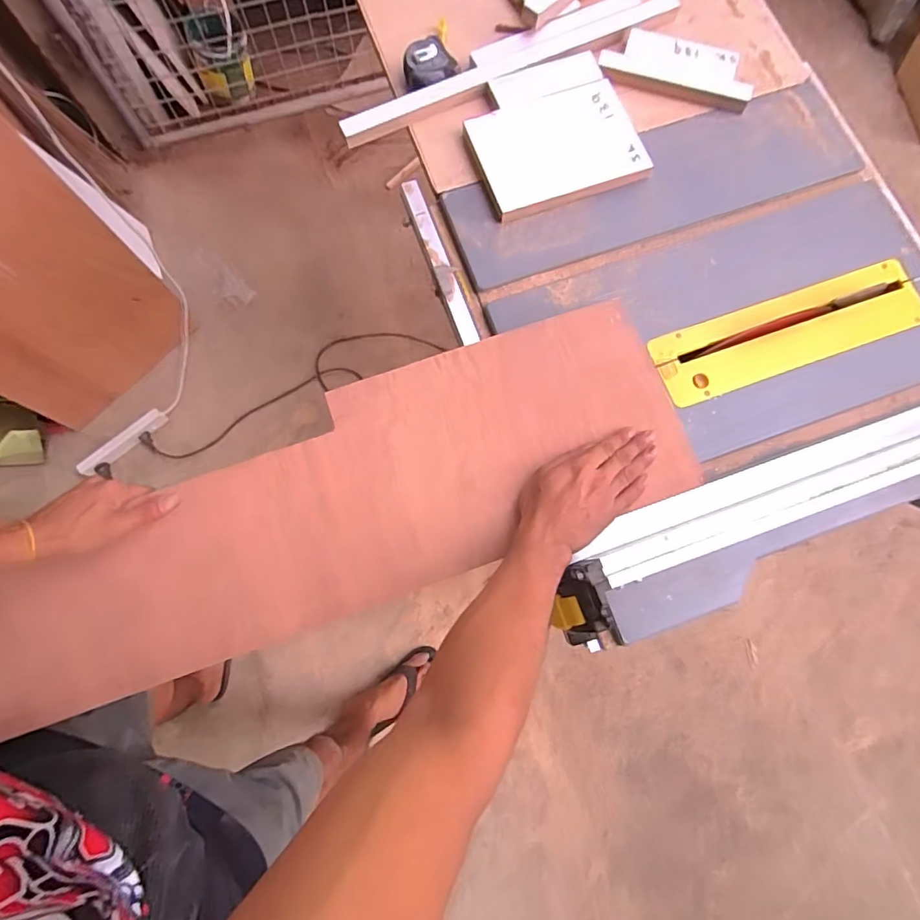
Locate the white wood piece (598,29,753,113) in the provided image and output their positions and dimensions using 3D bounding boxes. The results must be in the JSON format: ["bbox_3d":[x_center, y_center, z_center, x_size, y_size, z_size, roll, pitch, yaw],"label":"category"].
[{"bbox_3d":[0.302,-0.542,0.706,0.203,0.017,0.074,19,77,4],"label":"white wood piece"}]

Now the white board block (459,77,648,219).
[{"bbox_3d":[0.129,-0.412,0.676,0.212,0.015,0.150,-18,77,-5],"label":"white board block"}]

